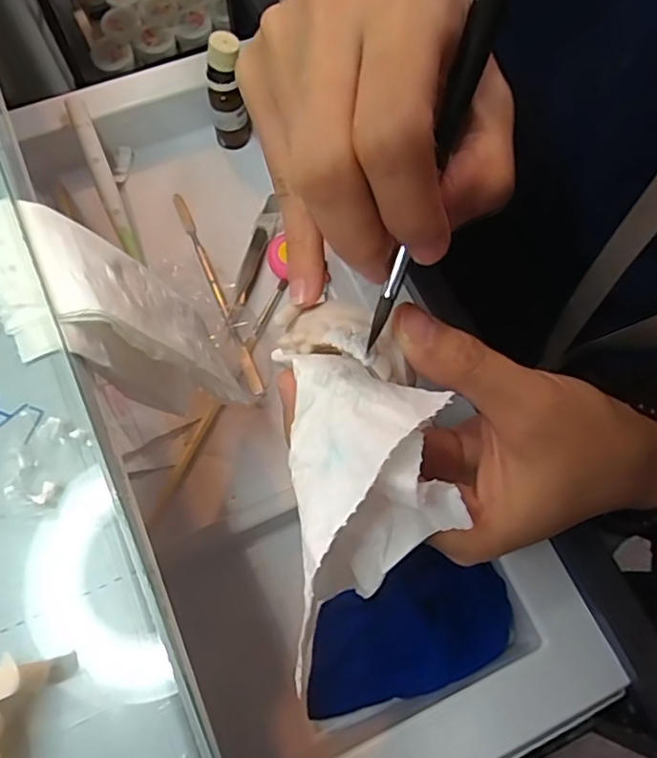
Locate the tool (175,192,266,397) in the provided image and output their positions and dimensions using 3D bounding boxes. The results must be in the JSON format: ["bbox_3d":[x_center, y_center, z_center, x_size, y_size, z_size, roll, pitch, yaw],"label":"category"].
[{"bbox_3d":[-0.072,-0.059,0.368,0.008,0.015,0.152,-22,71,-8],"label":"tool"}]

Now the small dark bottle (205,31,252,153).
[{"bbox_3d":[-0.067,-0.186,0.382,0.023,0.076,0.016,-2,69,0],"label":"small dark bottle"}]

